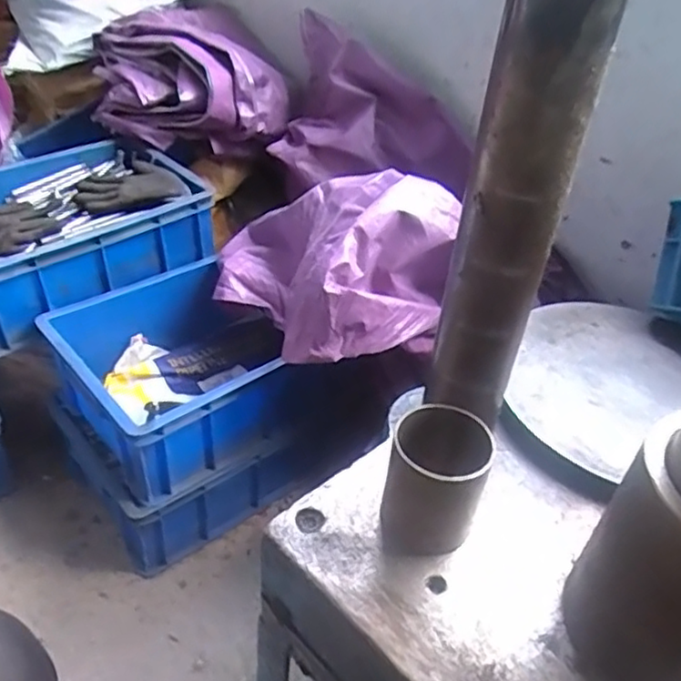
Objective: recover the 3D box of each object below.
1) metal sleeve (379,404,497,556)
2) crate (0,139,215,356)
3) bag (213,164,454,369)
[{"bbox_3d":[0.070,0.099,0.471,0.066,0.092,0.079,19,40,17],"label":"metal sleeve"},{"bbox_3d":[-0.447,-0.179,1.041,0.388,0.148,0.324,-28,49,-36],"label":"crate"},{"bbox_3d":[-0.052,-0.133,0.889,0.186,0.205,0.401,-21,45,-31],"label":"bag"}]

